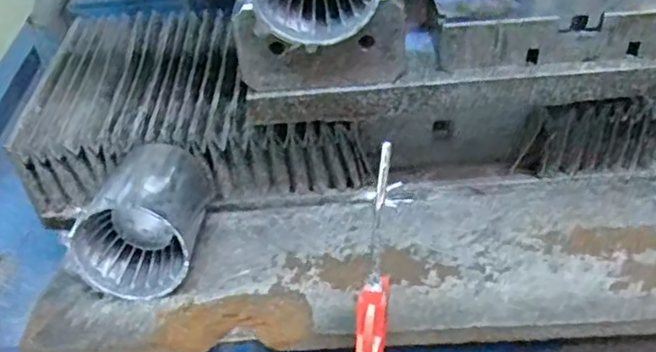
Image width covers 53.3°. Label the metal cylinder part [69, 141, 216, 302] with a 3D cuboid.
[{"bbox_3d":[-0.149,0.028,0.561,0.090,0.083,0.137,4,42,10],"label":"metal cylinder part"}]

